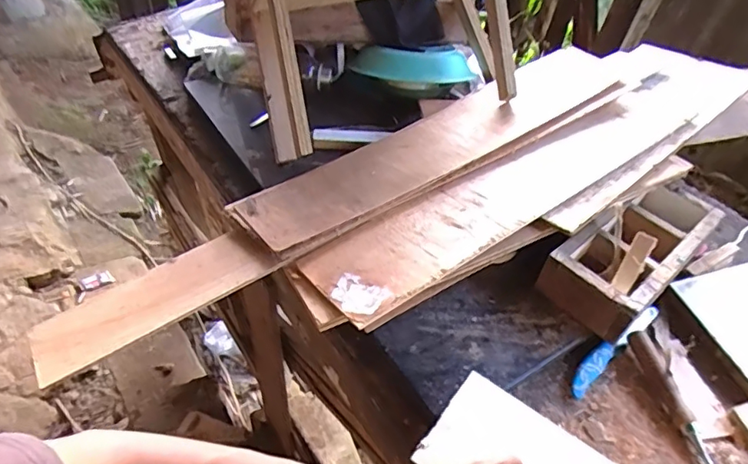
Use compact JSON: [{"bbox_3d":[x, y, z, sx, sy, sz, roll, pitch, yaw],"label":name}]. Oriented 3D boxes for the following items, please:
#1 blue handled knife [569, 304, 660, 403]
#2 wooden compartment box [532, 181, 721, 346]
[{"bbox_3d":[0.274,0.130,0.614,0.173,0.019,0.022,-31,54,-30],"label":"blue handled knife"},{"bbox_3d":[0.319,0.019,0.648,0.253,0.063,0.104,-30,54,-29],"label":"wooden compartment box"}]

